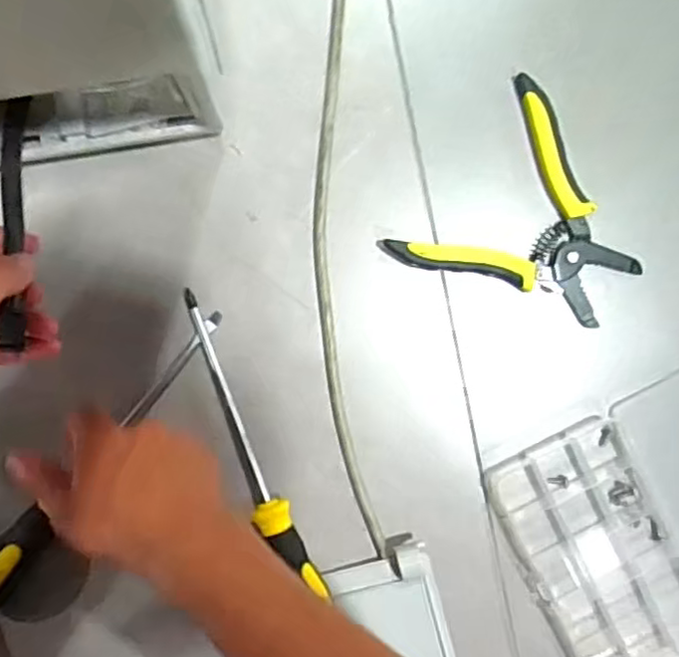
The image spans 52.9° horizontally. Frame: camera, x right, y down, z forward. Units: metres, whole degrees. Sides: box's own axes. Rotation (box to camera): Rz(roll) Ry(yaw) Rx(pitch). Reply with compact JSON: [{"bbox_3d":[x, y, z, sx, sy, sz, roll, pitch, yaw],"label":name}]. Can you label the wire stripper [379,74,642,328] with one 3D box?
[{"bbox_3d":[0.131,-0.066,0.462,0.142,0.020,0.142,40,89,-3],"label":"wire stripper"}]

